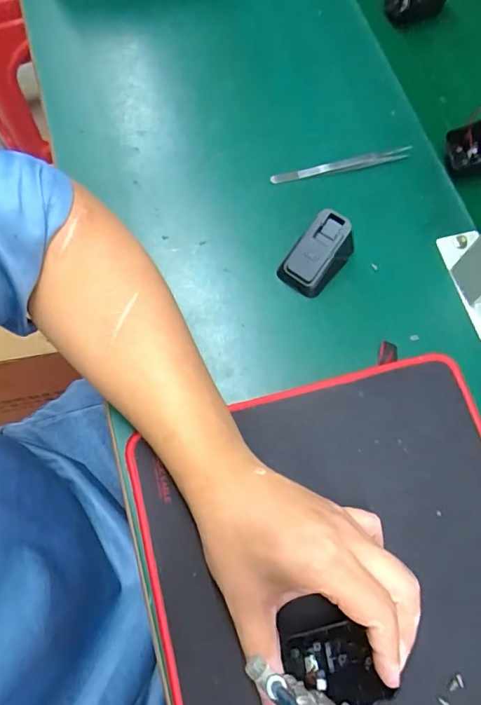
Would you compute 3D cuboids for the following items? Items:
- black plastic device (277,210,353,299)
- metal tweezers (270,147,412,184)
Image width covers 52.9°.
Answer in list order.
[{"bbox_3d":[0.065,-0.084,0.410,0.043,0.038,0.063,40,77,13],"label":"black plastic device"},{"bbox_3d":[0.094,-0.177,0.456,0.131,0.007,0.011,-11,72,-2],"label":"metal tweezers"}]

